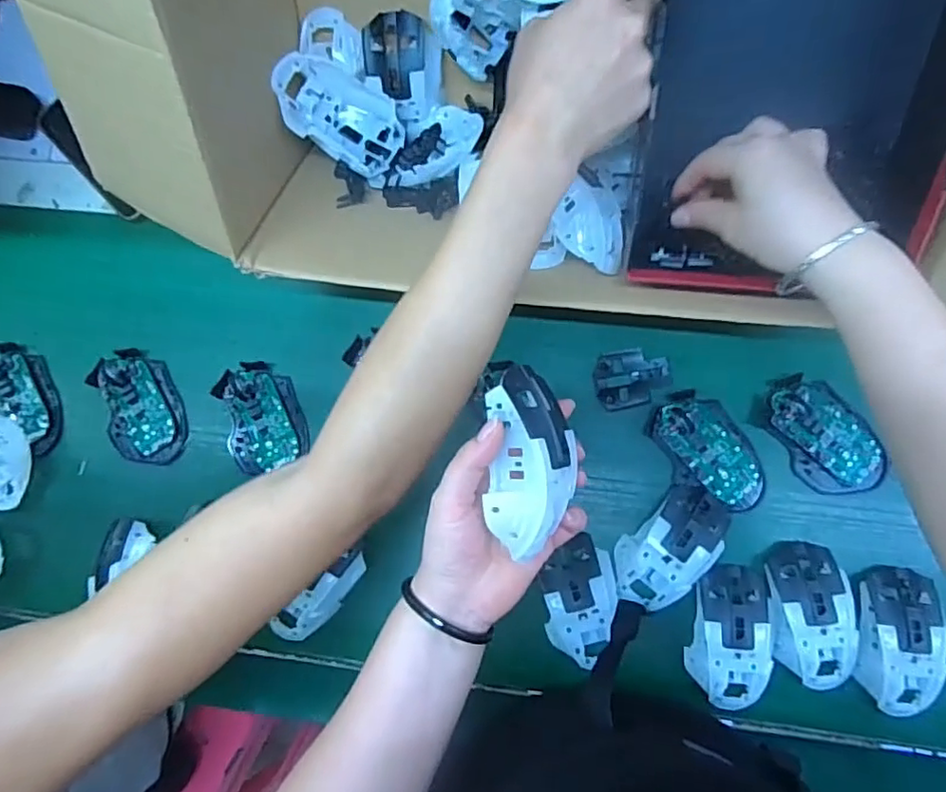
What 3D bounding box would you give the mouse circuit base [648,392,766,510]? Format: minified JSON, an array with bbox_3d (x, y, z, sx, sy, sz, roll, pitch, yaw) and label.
[{"bbox_3d":[0.207,0.049,0.539,0.068,0.018,0.112,-29,81,1],"label":"mouse circuit base"}]

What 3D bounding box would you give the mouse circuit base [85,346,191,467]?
[{"bbox_3d":[-0.322,0.011,0.592,0.070,0.023,0.112,-21,81,2],"label":"mouse circuit base"}]

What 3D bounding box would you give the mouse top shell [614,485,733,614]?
[{"bbox_3d":[0.170,0.130,0.521,0.065,0.028,0.113,42,88,9],"label":"mouse top shell"}]

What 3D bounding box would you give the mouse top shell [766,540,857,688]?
[{"bbox_3d":[0.283,0.181,0.503,0.064,0.027,0.114,-2,82,5],"label":"mouse top shell"}]

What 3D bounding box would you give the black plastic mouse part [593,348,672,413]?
[{"bbox_3d":[0.146,-0.017,0.563,0.065,0.013,0.052,-13,82,3],"label":"black plastic mouse part"}]

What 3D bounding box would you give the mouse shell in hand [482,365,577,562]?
[{"bbox_3d":[0.035,0.038,0.361,0.051,0.044,0.105,3,83,6],"label":"mouse shell in hand"}]

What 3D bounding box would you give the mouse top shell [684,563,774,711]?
[{"bbox_3d":[0.217,0.202,0.508,0.063,0.030,0.115,4,83,6],"label":"mouse top shell"}]

